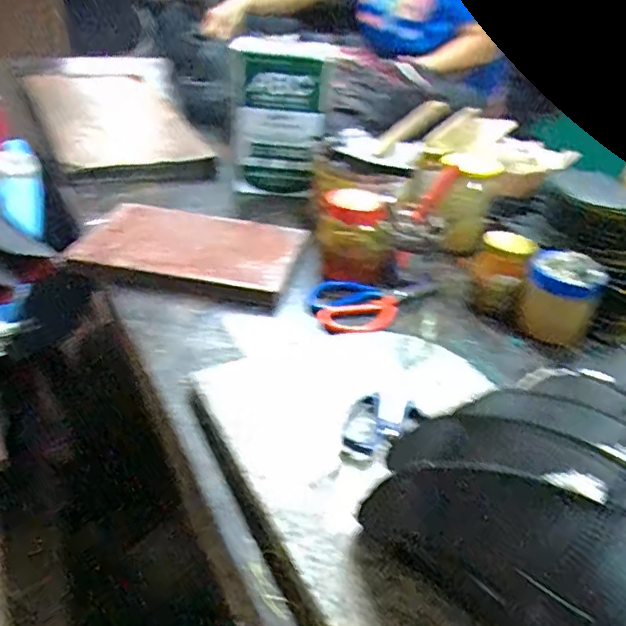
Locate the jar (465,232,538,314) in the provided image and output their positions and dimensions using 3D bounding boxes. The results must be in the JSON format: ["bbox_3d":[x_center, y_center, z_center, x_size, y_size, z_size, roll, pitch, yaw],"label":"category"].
[{"bbox_3d":[0.230,-0.045,0.715,0.064,0.093,0.052,18,36,17],"label":"jar"}]

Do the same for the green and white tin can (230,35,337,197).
[{"bbox_3d":[-0.047,-0.320,0.953,0.129,0.236,0.110,13,35,10],"label":"green and white tin can"}]

